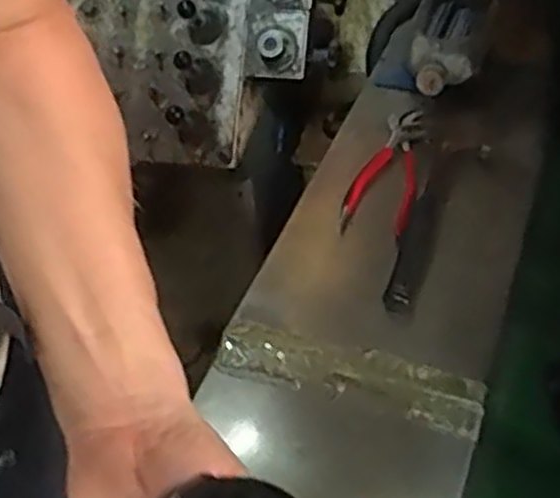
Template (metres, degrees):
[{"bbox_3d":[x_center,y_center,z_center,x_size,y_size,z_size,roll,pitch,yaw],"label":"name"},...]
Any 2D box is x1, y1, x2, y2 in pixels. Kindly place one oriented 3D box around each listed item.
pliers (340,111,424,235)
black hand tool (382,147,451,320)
[{"bbox_3d":[0.111,-0.087,0.794,0.065,0.017,0.178,9,47,15],"label":"pliers"},{"bbox_3d":[0.131,-0.022,0.727,0.033,0.009,0.210,10,47,15],"label":"black hand tool"}]

